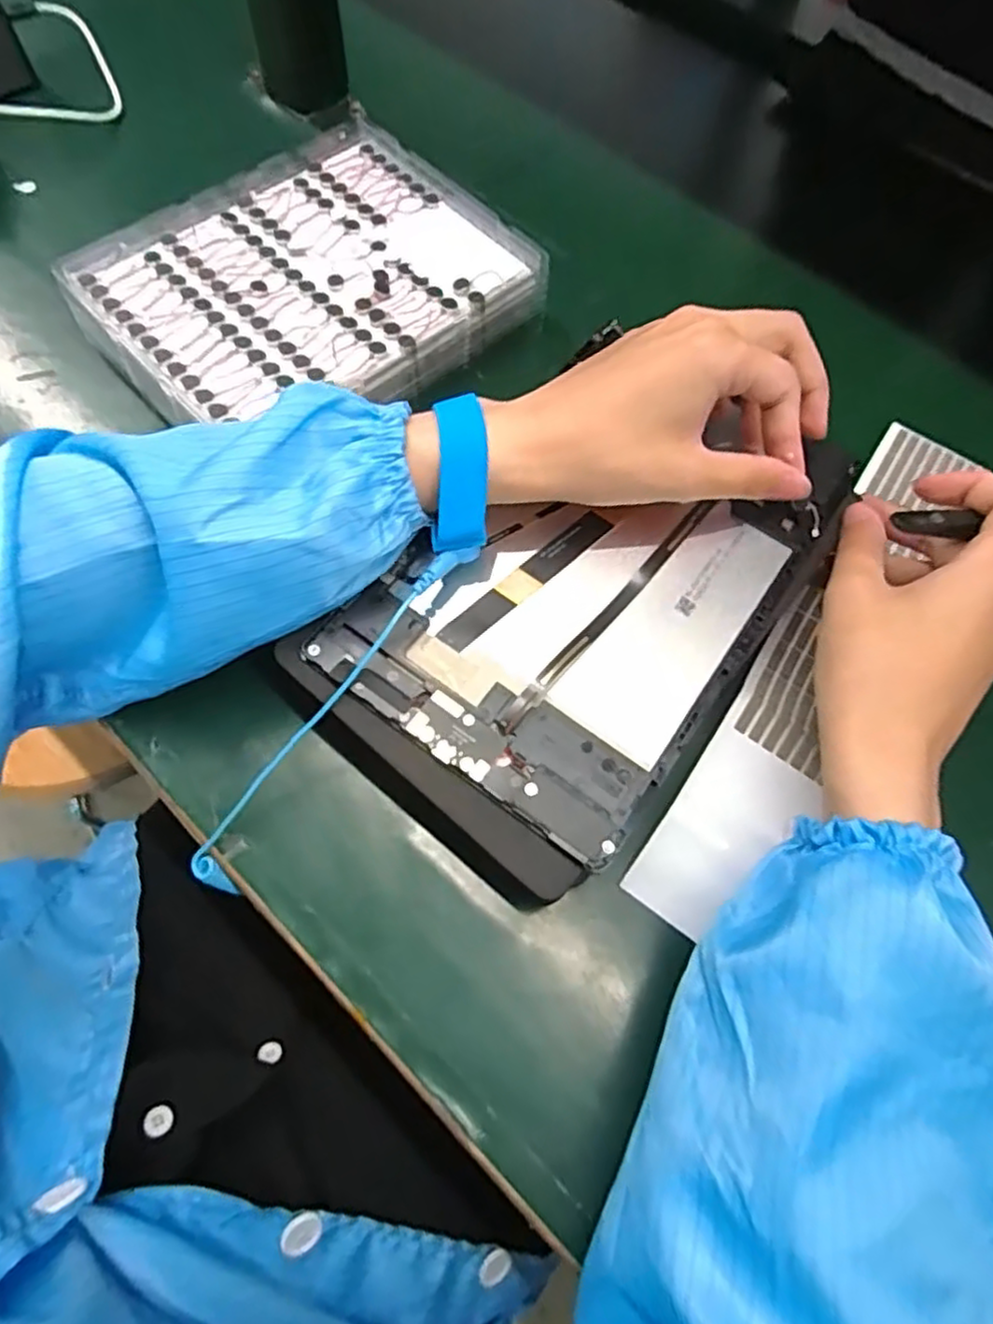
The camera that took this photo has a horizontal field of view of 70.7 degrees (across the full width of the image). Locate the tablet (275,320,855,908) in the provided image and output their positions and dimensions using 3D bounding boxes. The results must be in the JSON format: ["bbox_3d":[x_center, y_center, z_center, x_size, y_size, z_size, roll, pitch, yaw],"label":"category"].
[{"bbox_3d":[0.046,-0.031,0.310,0.144,0.018,0.240,39,70,14],"label":"tablet"}]

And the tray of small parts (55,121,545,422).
[{"bbox_3d":[-0.104,-0.210,0.394,0.219,0.027,0.181,-40,73,-18],"label":"tray of small parts"}]

